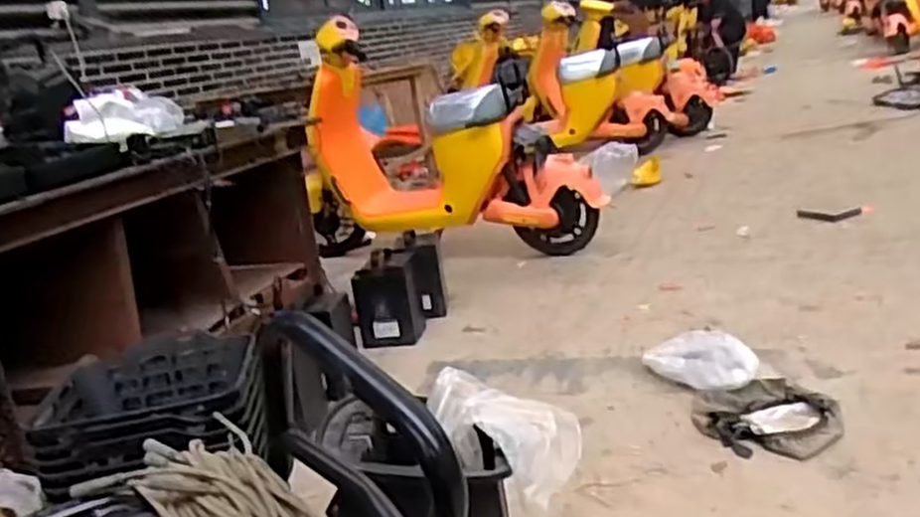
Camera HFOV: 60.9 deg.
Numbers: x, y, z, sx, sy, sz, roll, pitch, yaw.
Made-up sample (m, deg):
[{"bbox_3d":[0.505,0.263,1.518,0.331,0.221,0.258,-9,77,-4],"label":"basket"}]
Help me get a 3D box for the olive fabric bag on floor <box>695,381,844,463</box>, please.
[{"bbox_3d":[0.674,0.339,1.730,0.303,0.051,0.314,-1,17,21],"label":"olive fabric bag on floor"}]

